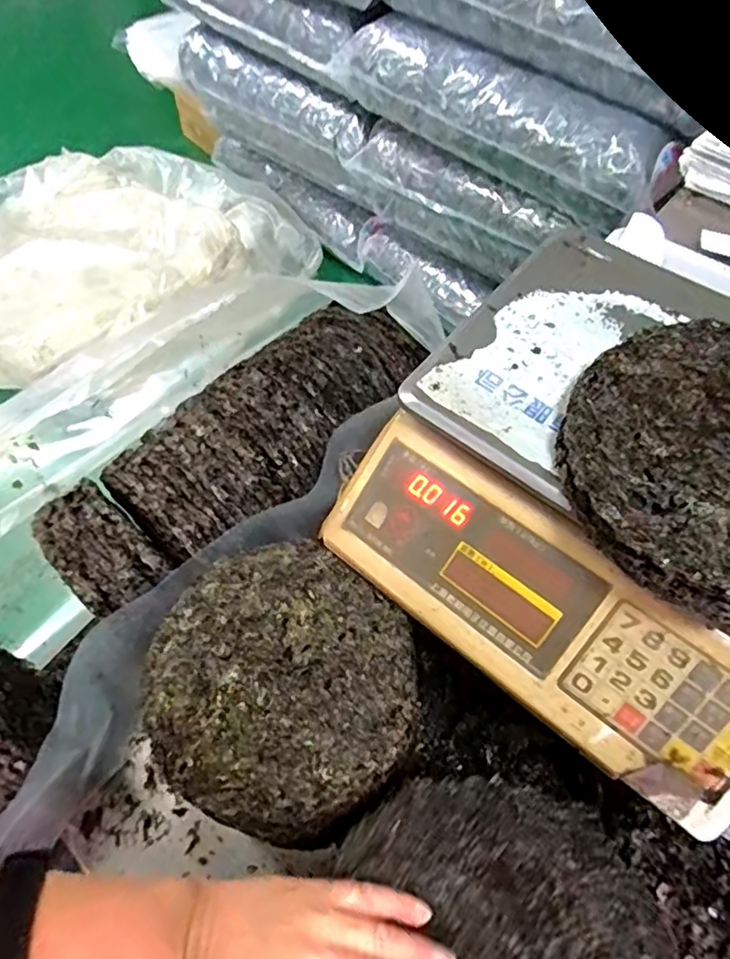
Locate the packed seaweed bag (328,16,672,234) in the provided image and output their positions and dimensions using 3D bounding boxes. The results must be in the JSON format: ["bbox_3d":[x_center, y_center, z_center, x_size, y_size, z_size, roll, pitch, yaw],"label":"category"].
[{"bbox_3d":[0.231,-0.726,1.181,0.745,0.166,0.132,39,68,22],"label":"packed seaweed bag"}]

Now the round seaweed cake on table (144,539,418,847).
[{"bbox_3d":[-0.062,0.143,0.438,0.199,0.017,0.185,-1,60,2],"label":"round seaweed cake on table"}]

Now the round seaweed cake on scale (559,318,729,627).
[{"bbox_3d":[0.230,-0.014,0.376,0.196,0.018,0.204,-1,60,2],"label":"round seaweed cake on scale"}]

